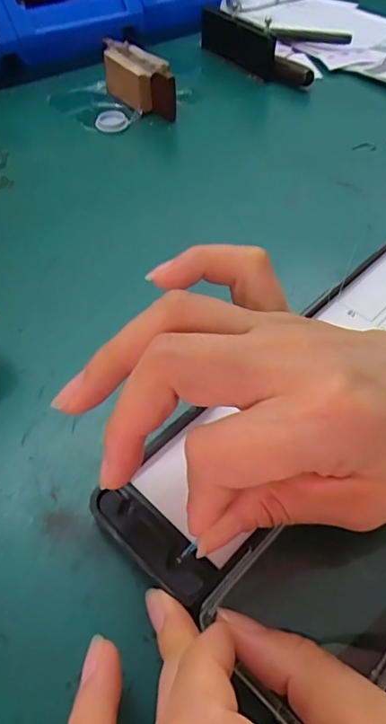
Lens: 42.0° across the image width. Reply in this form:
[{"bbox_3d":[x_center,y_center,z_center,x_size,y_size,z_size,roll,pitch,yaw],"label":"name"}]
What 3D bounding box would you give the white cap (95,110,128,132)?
[{"bbox_3d":[-0.062,-0.185,0.384,0.023,0.005,0.023,1,51,1],"label":"white cap"}]

